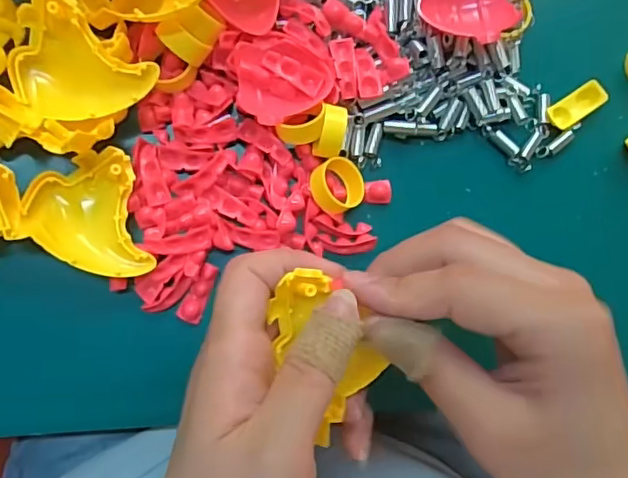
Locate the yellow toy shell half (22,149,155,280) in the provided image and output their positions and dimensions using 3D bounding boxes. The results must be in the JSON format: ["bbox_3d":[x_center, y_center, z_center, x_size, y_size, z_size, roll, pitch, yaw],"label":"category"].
[{"bbox_3d":[-0.103,-0.009,0.257,0.049,0.014,0.057,-12,89,-9],"label":"yellow toy shell half"}]

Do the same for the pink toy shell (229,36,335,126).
[{"bbox_3d":[-0.014,-0.074,0.268,0.045,0.010,0.038,-11,89,-9],"label":"pink toy shell"}]

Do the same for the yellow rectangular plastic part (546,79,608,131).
[{"bbox_3d":[0.138,-0.070,0.301,0.035,0.006,0.014,-32,92,-9],"label":"yellow rectangular plastic part"}]

